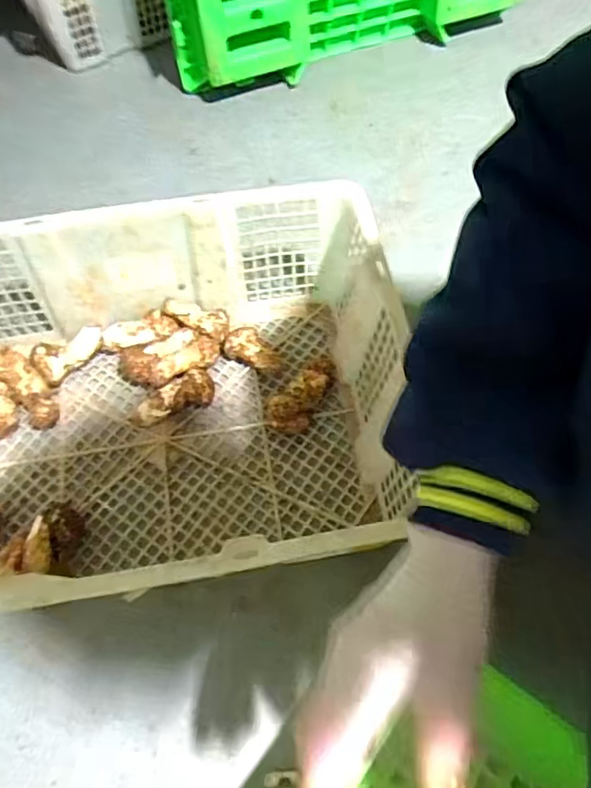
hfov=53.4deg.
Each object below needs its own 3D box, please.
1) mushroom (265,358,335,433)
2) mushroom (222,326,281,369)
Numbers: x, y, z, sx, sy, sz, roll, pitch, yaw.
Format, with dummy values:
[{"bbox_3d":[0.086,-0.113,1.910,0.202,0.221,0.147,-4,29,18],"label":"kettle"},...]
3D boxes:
[{"bbox_3d":[0.007,0.000,0.628,0.042,0.035,0.095,29,66,13],"label":"mushroom"},{"bbox_3d":[-0.045,-0.046,0.651,0.064,0.034,0.032,26,65,12],"label":"mushroom"}]

